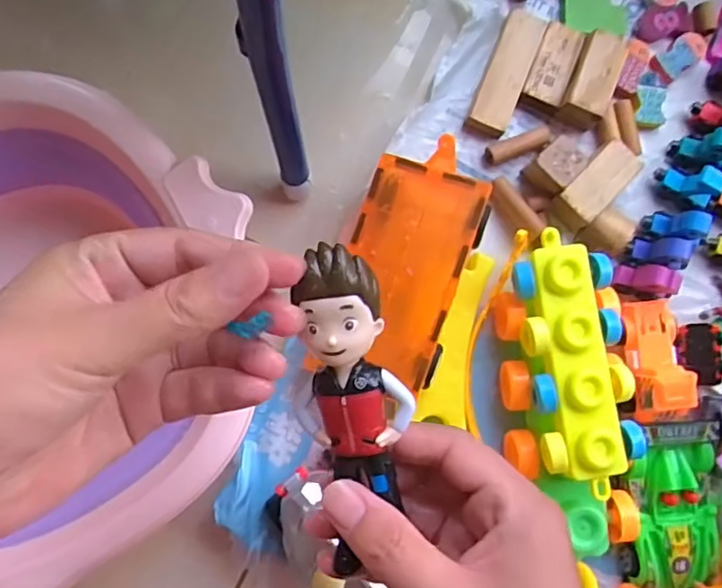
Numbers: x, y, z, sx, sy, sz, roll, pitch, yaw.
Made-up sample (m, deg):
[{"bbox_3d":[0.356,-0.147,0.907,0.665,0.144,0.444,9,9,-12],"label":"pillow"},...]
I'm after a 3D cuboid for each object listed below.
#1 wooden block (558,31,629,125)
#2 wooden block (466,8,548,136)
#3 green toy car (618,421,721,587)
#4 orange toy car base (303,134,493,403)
[{"bbox_3d":[0.168,-0.155,0.434,0.029,0.023,0.060,24,86,-2],"label":"wooden block"},{"bbox_3d":[0.107,-0.160,0.436,0.029,0.012,0.088,22,86,-2],"label":"wooden block"},{"bbox_3d":[0.216,0.146,0.416,0.060,0.026,0.114,1,87,-3],"label":"green toy car"},{"bbox_3d":[0.031,-0.019,0.397,0.078,0.031,0.162,21,88,17],"label":"orange toy car base"}]

